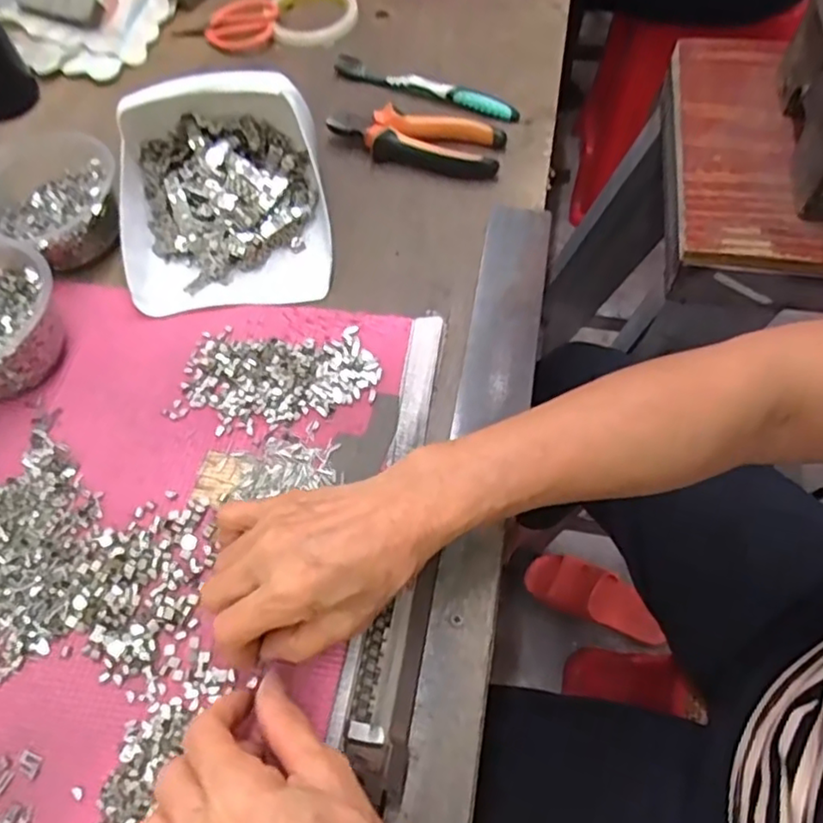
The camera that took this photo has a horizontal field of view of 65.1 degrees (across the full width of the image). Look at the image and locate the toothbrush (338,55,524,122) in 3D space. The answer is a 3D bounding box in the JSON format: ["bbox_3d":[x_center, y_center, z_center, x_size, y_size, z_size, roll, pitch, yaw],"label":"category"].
[{"bbox_3d":[0.012,-0.299,0.599,0.184,0.021,0.015,21,65,14],"label":"toothbrush"}]

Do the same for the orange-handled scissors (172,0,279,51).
[{"bbox_3d":[-0.188,-0.393,0.658,0.106,0.024,0.051,-13,61,-3],"label":"orange-handled scissors"}]

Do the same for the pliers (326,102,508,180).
[{"bbox_3d":[0.004,-0.236,0.556,0.147,0.028,0.053,10,62,9],"label":"pliers"}]

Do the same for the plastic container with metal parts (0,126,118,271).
[{"bbox_3d":[-0.289,-0.168,0.514,0.119,0.042,0.109,-2,61,3],"label":"plastic container with metal parts"}]

